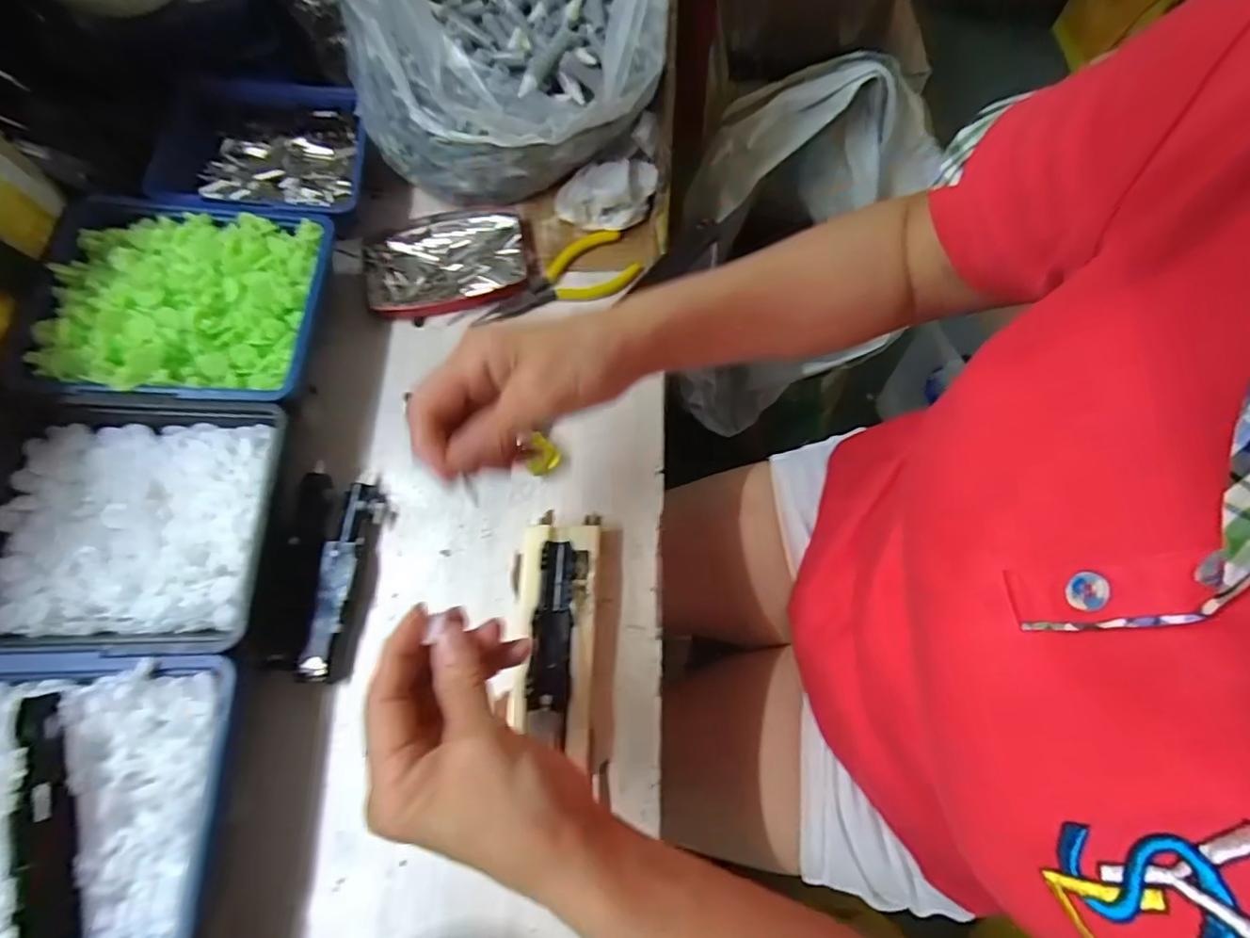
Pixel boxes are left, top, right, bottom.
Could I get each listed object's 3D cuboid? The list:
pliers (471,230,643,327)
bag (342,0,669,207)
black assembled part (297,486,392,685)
[{"bbox_3d":[-0.048,-0.137,0.429,0.115,0.008,0.048,-31,71,-9],"label":"pliers"},{"bbox_3d":[-0.078,-0.314,0.412,0.224,0.165,0.208,18,72,9],"label":"bag"},{"bbox_3d":[-0.173,0.067,0.359,0.024,0.020,0.118,6,70,5],"label":"black assembled part"}]

